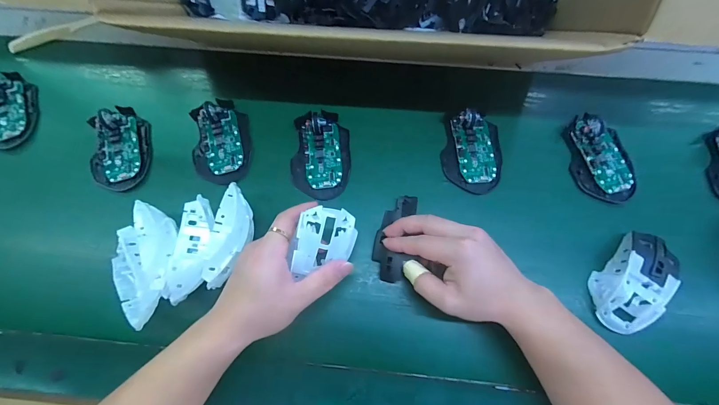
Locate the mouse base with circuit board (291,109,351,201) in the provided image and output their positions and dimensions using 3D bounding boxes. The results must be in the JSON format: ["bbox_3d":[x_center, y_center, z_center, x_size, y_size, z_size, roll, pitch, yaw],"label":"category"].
[{"bbox_3d":[-0.050,-0.063,0.403,0.074,0.029,0.113,-4,73,0],"label":"mouse base with circuit board"}]

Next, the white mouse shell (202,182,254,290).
[{"bbox_3d":[-0.135,0.038,0.350,0.031,0.061,0.108,8,74,4],"label":"white mouse shell"}]

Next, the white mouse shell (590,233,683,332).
[{"bbox_3d":[0.301,0.083,0.346,0.060,0.034,0.114,32,76,10],"label":"white mouse shell"}]

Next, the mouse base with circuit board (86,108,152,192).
[{"bbox_3d":[-0.313,-0.075,0.412,0.067,0.031,0.112,-8,73,-1],"label":"mouse base with circuit board"}]

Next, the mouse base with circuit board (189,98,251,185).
[{"bbox_3d":[-0.181,-0.082,0.412,0.071,0.026,0.113,-4,73,0],"label":"mouse base with circuit board"}]

